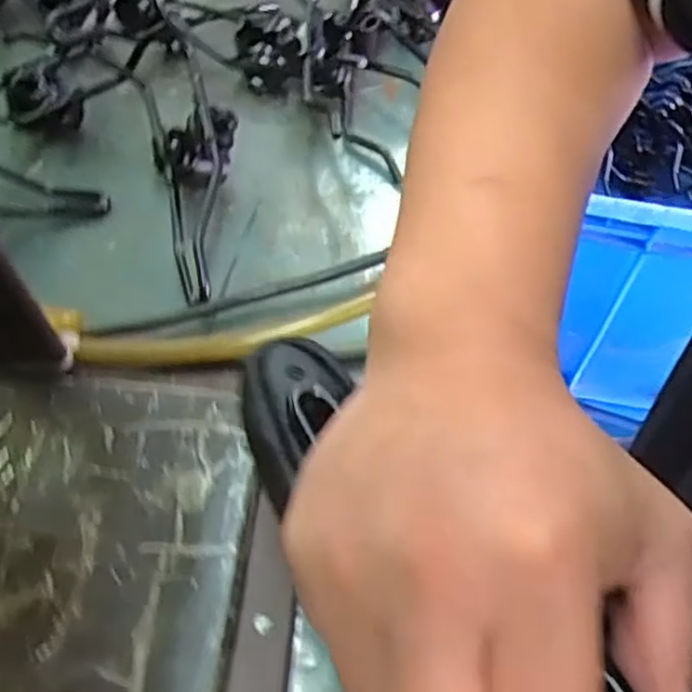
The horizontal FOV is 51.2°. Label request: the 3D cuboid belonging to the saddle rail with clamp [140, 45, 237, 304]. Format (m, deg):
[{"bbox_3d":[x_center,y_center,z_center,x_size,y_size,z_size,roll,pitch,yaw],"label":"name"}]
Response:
[{"bbox_3d":[-0.101,-0.104,0.466,0.060,0.046,0.158,-2,82,-2],"label":"saddle rail with clamp"}]

